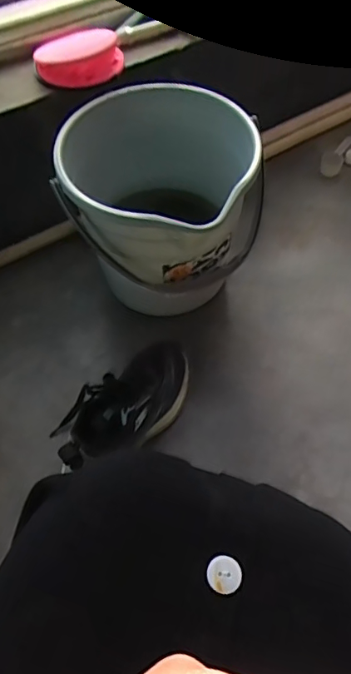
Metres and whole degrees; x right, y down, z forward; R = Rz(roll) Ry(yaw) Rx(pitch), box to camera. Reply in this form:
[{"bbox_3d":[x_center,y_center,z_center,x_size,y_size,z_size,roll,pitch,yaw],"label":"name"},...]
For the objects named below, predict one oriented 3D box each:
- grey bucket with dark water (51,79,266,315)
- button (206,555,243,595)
[{"bbox_3d":[-0.019,-0.203,0.839,0.292,0.268,0.267,0,57,0],"label":"grey bucket with dark water"},{"bbox_3d":[0.029,0.139,0.297,0.020,0.005,0.020,0,57,0],"label":"button"}]

